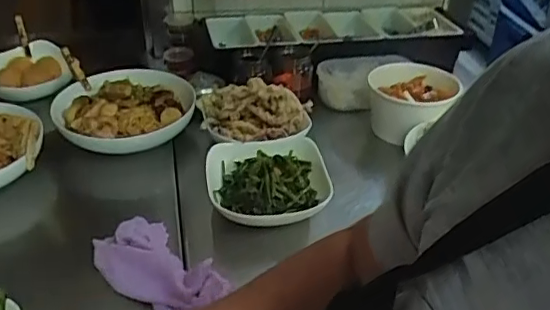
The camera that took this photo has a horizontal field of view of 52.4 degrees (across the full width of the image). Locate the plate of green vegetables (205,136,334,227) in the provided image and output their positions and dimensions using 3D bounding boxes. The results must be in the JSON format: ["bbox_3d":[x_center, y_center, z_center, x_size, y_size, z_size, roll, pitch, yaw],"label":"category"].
[{"bbox_3d":[-0.008,0.035,0.707,0.148,0.057,0.149,-5,36,-11],"label":"plate of green vegetables"}]

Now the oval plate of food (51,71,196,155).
[{"bbox_3d":[-0.222,-0.067,0.830,0.199,0.053,0.180,-10,37,-17],"label":"oval plate of food"}]

